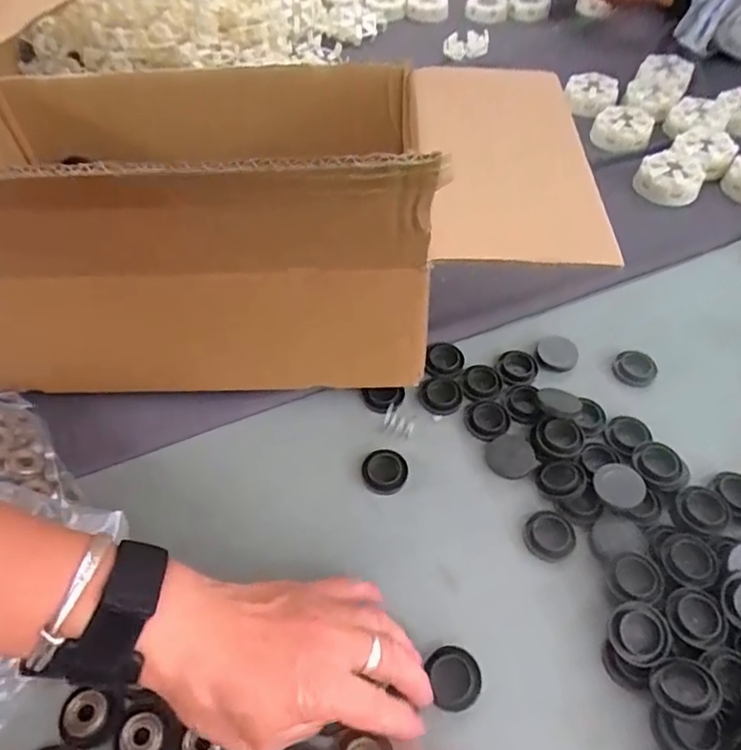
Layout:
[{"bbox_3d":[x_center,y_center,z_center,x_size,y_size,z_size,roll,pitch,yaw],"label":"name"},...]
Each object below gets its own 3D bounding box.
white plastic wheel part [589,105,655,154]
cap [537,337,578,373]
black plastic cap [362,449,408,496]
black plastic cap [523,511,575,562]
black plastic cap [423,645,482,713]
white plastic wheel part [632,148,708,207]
[{"bbox_3d":[0.277,-0.271,0.620,0.060,0.026,0.061,20,56,14],"label":"white plastic wheel part"},{"bbox_3d":[0.150,-0.017,0.450,0.031,0.005,0.032,0,54,0],"label":"cap"},{"bbox_3d":[0.011,0.066,0.393,0.030,0.007,0.033,0,54,0],"label":"black plastic cap"},{"bbox_3d":[0.118,0.105,0.368,0.031,0.007,0.032,0,54,0],"label":"black plastic cap"},{"bbox_3d":[0.048,0.171,0.317,0.027,0.013,0.031,-10,54,-7],"label":"black plastic cap"},{"bbox_3d":[0.307,-0.202,0.575,0.061,0.029,0.064,33,60,22],"label":"white plastic wheel part"}]

